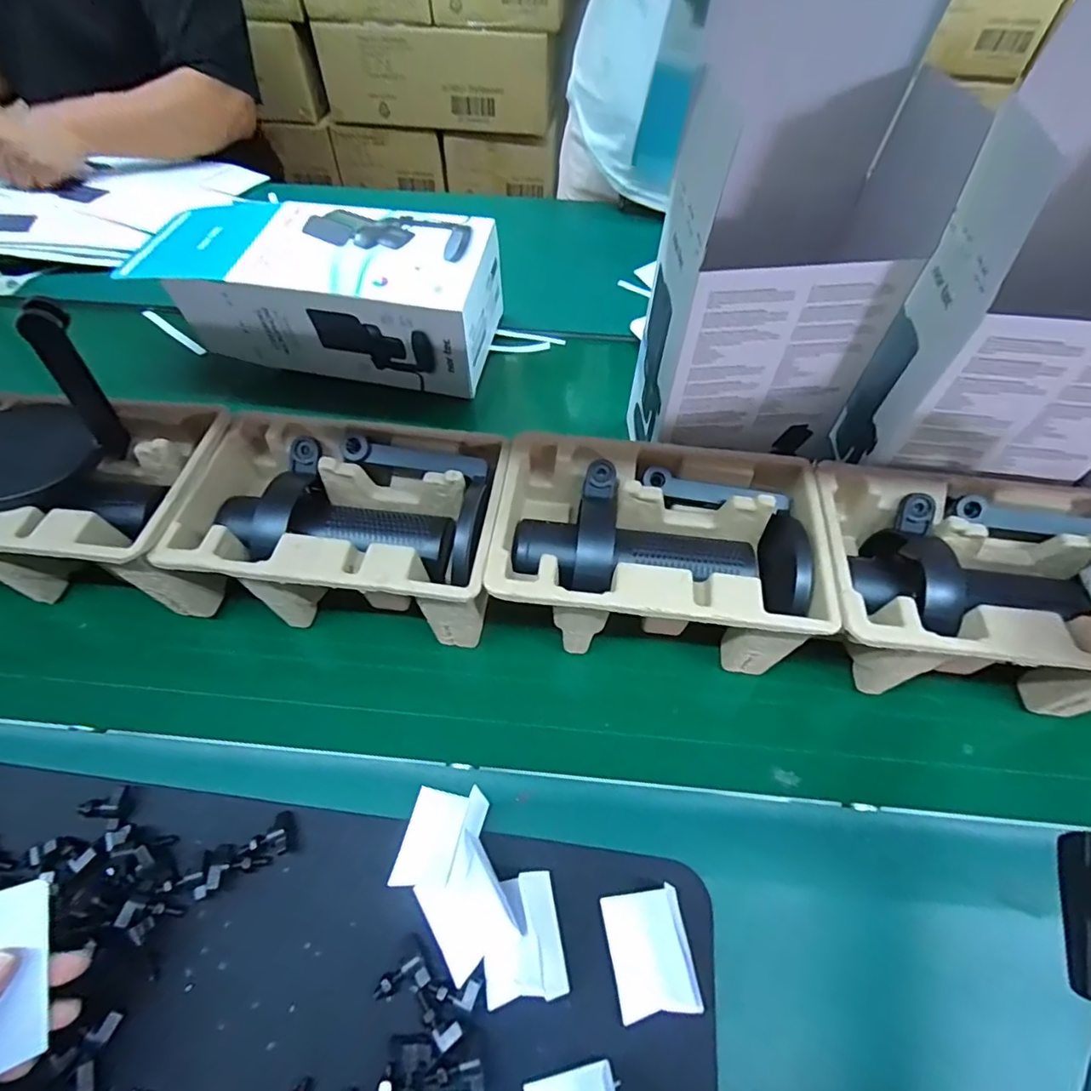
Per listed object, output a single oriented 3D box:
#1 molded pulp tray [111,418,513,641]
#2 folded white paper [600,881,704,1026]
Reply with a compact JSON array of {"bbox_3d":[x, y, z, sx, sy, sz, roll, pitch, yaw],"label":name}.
[{"bbox_3d":[-0.157,-0.011,0.435,0.252,0.108,0.145,4,55,7],"label":"molded pulp tray"},{"bbox_3d":[0.061,0.236,0.323,0.046,0.007,0.059,-9,55,-2],"label":"folded white paper"}]

